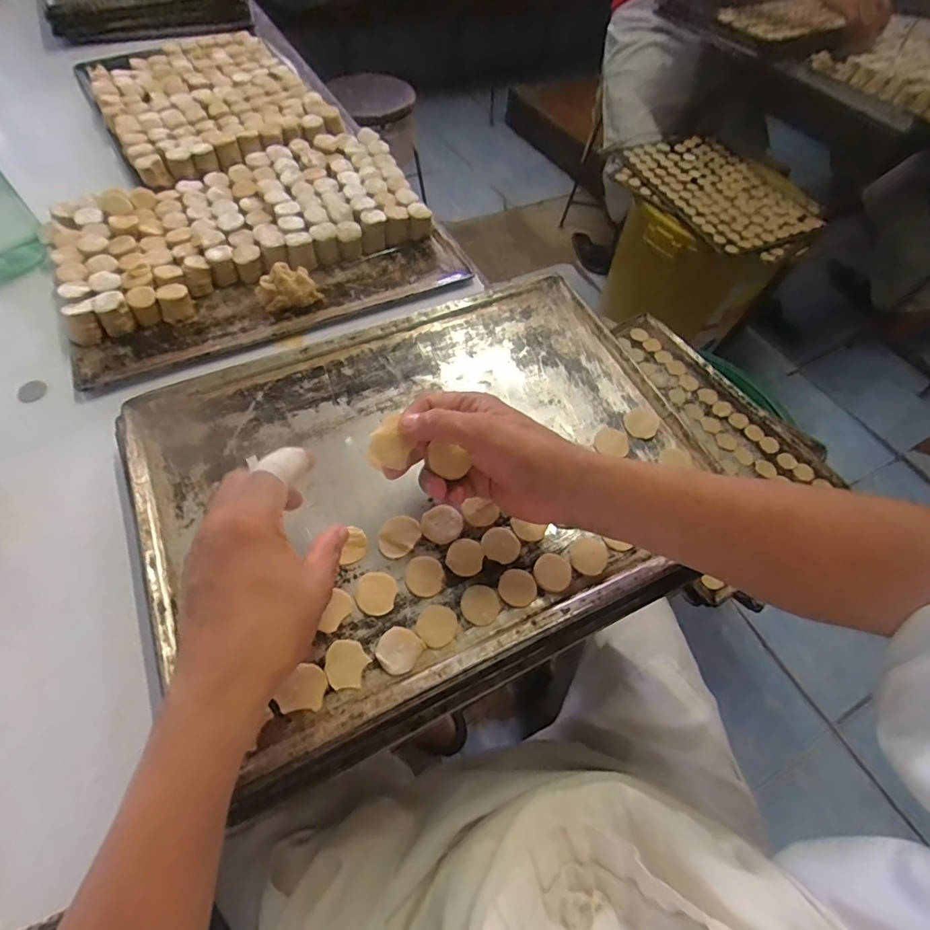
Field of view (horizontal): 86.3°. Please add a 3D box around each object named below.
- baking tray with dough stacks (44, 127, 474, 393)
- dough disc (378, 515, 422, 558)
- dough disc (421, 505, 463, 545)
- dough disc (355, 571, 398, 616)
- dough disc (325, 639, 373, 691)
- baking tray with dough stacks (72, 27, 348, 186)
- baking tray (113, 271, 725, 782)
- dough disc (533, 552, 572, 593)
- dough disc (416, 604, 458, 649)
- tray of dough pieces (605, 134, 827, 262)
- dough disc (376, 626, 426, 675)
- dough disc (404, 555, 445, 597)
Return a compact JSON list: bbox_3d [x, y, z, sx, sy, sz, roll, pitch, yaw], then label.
[{"bbox_3d":[-0.258,-0.281,0.619,0.438,0.053,0.310,-21,62,-17],"label":"baking tray with dough stacks"},{"bbox_3d":[-0.052,0.055,0.392,0.030,0.004,0.036,27,59,12],"label":"dough disc"},{"bbox_3d":[-0.018,0.048,0.398,0.033,0.006,0.029,5,57,-2],"label":"dough disc"},{"bbox_3d":[-0.067,0.095,0.371,0.030,0.004,0.031,2,57,-4],"label":"dough disc"},{"bbox_3d":[-0.081,0.137,0.342,0.029,0.004,0.032,-6,58,-9],"label":"dough disc"},{"bbox_3d":[-0.407,-0.592,0.798,0.327,0.041,0.425,-27,64,-20],"label":"baking tray with dough stacks"},{"bbox_3d":[-0.032,-0.004,0.424,0.456,0.023,0.329,-21,62,-17],"label":"baking tray"},{"bbox_3d":[0.069,0.082,0.382,0.029,0.005,0.029,2,57,-4],"label":"dough disc"},{"bbox_3d":[-0.020,0.116,0.360,0.029,0.004,0.029,2,57,-4],"label":"dough disc"},{"bbox_3d":[0.651,-0.688,1.241,0.422,0.030,0.475,-26,63,-20],"label":"tray of dough pieces"},{"bbox_3d":[-0.046,0.129,0.348,0.030,0.005,0.030,2,57,-4],"label":"dough disc"},{"bbox_3d":[-0.031,0.084,0.380,0.029,0.004,0.031,2,57,-4],"label":"dough disc"}]

